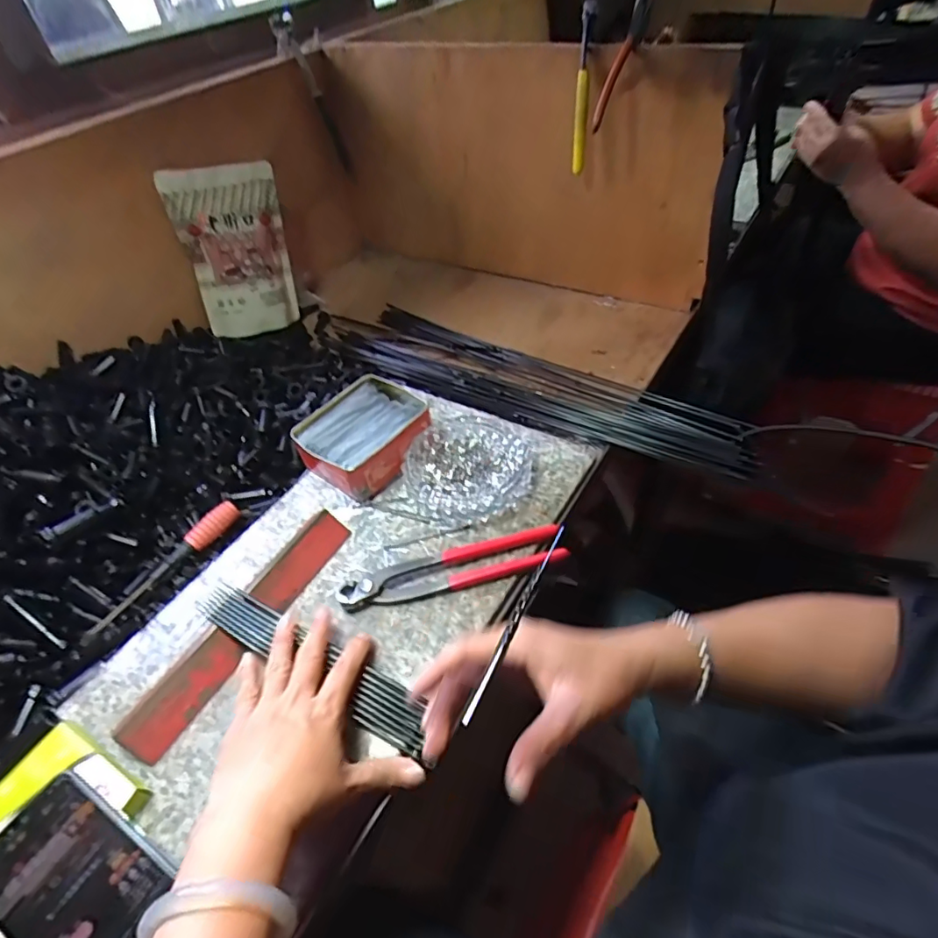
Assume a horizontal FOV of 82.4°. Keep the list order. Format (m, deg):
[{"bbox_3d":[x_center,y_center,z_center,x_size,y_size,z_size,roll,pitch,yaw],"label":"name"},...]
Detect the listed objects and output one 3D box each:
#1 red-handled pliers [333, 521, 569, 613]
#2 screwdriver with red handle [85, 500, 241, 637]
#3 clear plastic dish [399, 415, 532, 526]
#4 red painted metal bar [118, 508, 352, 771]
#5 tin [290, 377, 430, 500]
[{"bbox_3d":[-0.014,0.083,0.468,0.194,0.017,0.044,-12,47,-4],"label":"red-handled pliers"},{"bbox_3d":[-0.283,0.087,0.501,0.020,0.019,0.158,27,56,27],"label":"screwdriver with red handle"},{"bbox_3d":[-0.001,-0.001,0.535,0.121,0.028,0.118,-4,47,4],"label":"clear plastic dish"},{"bbox_3d":[-0.184,0.125,0.448,0.031,0.030,0.230,19,53,22],"label":"red painted metal bar"},{"bbox_3d":[-0.108,-0.037,0.572,0.105,0.045,0.131,28,56,28],"label":"tin"}]

